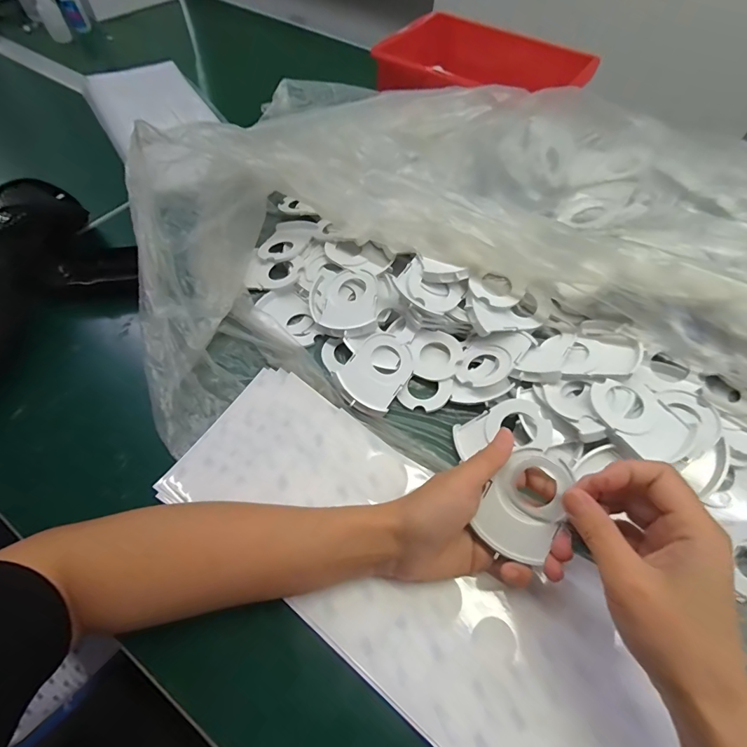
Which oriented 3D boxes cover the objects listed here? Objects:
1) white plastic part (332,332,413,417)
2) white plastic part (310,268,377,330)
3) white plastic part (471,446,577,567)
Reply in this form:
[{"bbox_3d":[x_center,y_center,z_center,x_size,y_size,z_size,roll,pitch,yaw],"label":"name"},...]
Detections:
[{"bbox_3d":[0.004,-0.001,0.377,0.056,0.015,0.078,42,69,1],"label":"white plastic part"},{"bbox_3d":[-0.031,-0.077,0.412,0.066,0.016,0.078,-1,58,-3],"label":"white plastic part"},{"bbox_3d":[0.106,0.091,0.280,0.048,0.004,0.074,27,93,18],"label":"white plastic part"}]

